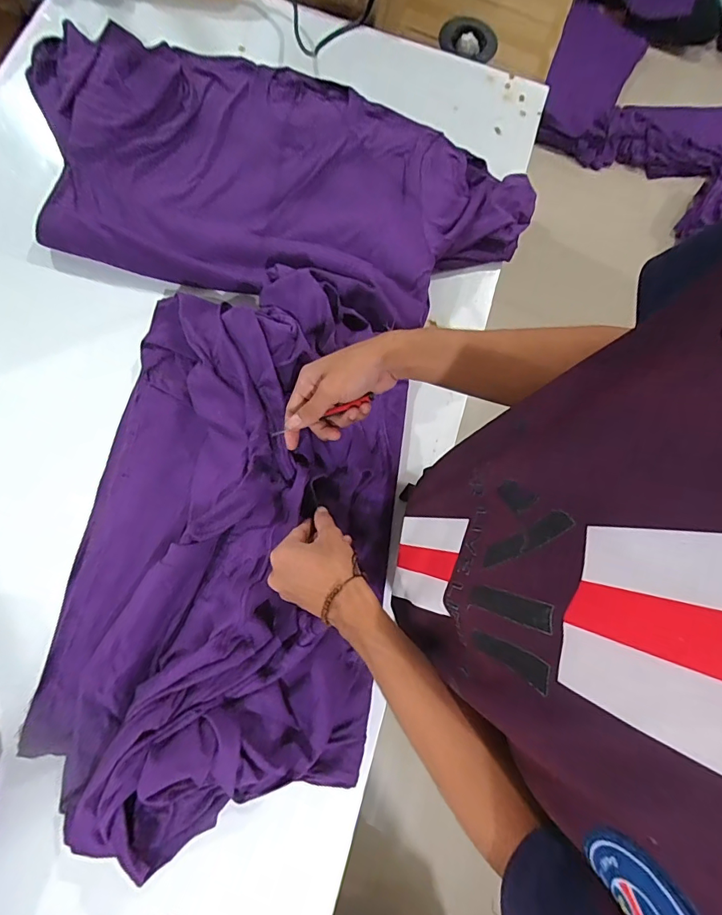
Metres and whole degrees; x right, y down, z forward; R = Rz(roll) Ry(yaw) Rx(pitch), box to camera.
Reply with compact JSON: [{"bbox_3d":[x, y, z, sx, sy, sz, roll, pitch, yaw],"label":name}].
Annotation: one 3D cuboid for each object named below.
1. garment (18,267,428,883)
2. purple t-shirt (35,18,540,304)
[{"bbox_3d":[-0.139,0.068,0.507,0.349,0.083,0.626,9,77,3],"label":"garment"},{"bbox_3d":[-0.119,-0.408,0.628,0.727,0.047,0.388,8,77,-3],"label":"purple t-shirt"}]

